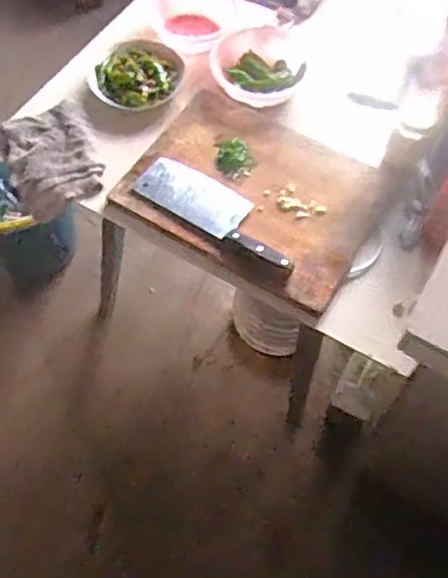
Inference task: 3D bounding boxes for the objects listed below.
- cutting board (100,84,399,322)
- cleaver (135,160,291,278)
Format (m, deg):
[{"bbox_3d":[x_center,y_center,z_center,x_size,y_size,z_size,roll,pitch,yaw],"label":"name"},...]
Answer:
[{"bbox_3d":[0.048,-0.155,1.008,0.390,0.041,0.319,27,65,16],"label":"cutting board"},{"bbox_3d":[-0.003,-0.129,0.964,0.293,0.024,0.092,31,66,17],"label":"cleaver"}]

